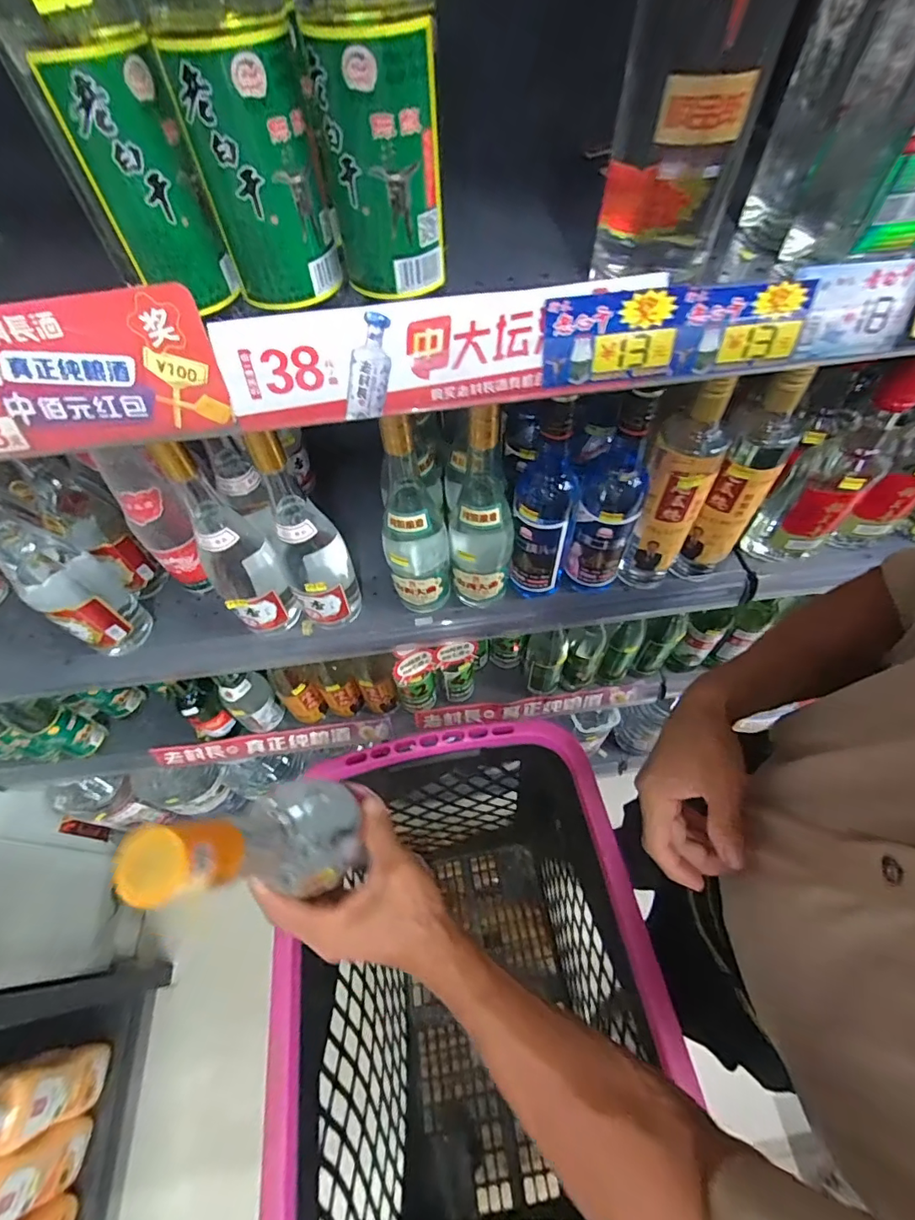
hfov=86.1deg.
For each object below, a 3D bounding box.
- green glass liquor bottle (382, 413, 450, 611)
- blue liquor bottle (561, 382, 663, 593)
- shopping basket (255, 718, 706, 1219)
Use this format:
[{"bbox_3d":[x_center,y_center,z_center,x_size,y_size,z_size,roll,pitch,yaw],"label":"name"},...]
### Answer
[{"bbox_3d":[-0.049,-0.087,0.508,0.063,0.205,0.073,-17,60,-8],"label":"green glass liquor bottle"},{"bbox_3d":[0.158,-0.109,0.503,0.058,0.223,0.053,22,62,15],"label":"blue liquor bottle"},{"bbox_3d":[0.011,0.506,0.660,0.351,0.544,0.563,-5,59,0],"label":"shopping basket"}]

